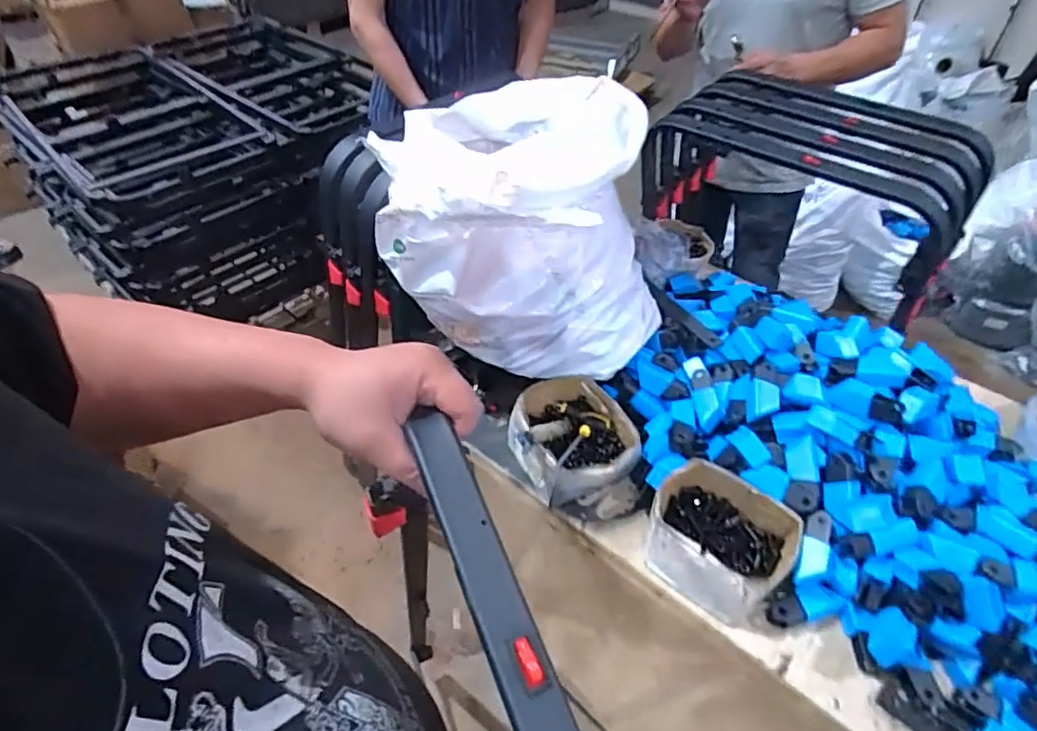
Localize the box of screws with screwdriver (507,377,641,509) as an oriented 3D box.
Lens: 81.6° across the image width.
[{"bbox_3d":[0.069,0.092,0.799,0.158,0.094,0.168,-7,48,-7],"label":"box of screws with screwdriver"}]

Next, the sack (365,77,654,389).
[{"bbox_3d":[-0.004,-0.199,0.849,0.370,0.273,0.342,-7,48,-7],"label":"sack"}]

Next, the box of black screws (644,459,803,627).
[{"bbox_3d":[0.234,0.201,0.710,0.155,0.072,0.139,32,54,26],"label":"box of black screws"}]

